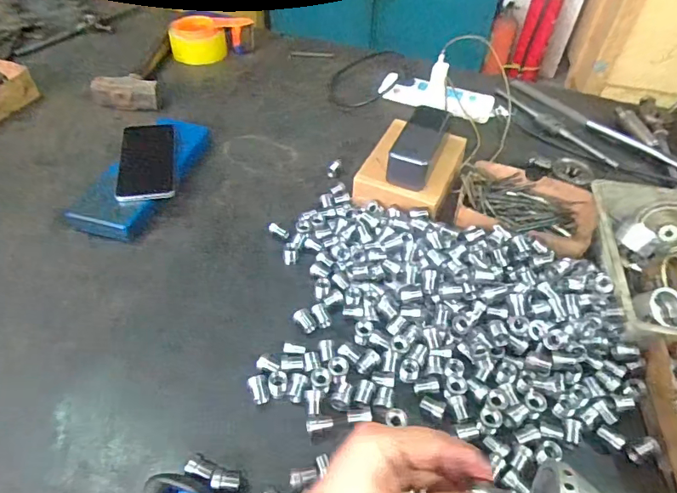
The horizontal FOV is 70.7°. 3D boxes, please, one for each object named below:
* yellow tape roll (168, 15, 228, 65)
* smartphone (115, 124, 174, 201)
[{"bbox_3d":[-0.293,-0.432,0.993,0.110,0.054,0.110,1,47,-1],"label":"yellow tape roll"},{"bbox_3d":[-0.278,-0.127,0.697,0.075,0.007,0.180,-4,47,-16],"label":"smartphone"}]

